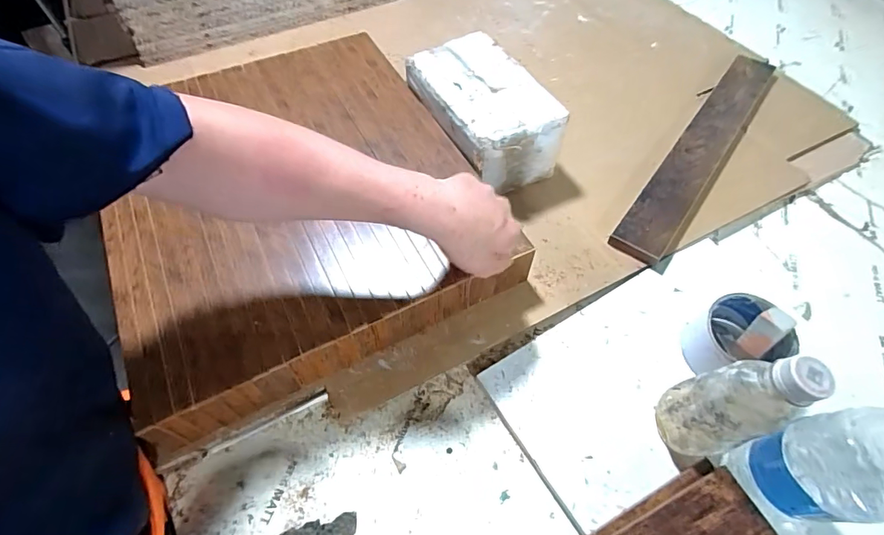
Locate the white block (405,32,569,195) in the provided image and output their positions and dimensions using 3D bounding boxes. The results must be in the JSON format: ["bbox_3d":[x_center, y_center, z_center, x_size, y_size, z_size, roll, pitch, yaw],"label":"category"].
[{"bbox_3d":[0.053,-0.195,0.604,0.122,0.105,0.201,-26,60,-15],"label":"white block"}]

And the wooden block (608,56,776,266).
[{"bbox_3d":[0.362,-0.171,0.635,0.058,0.021,0.460,32,63,20],"label":"wooden block"}]

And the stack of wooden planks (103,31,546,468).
[{"bbox_3d":[-0.165,-0.094,0.547,0.406,0.066,0.448,-24,60,-14],"label":"stack of wooden planks"}]

